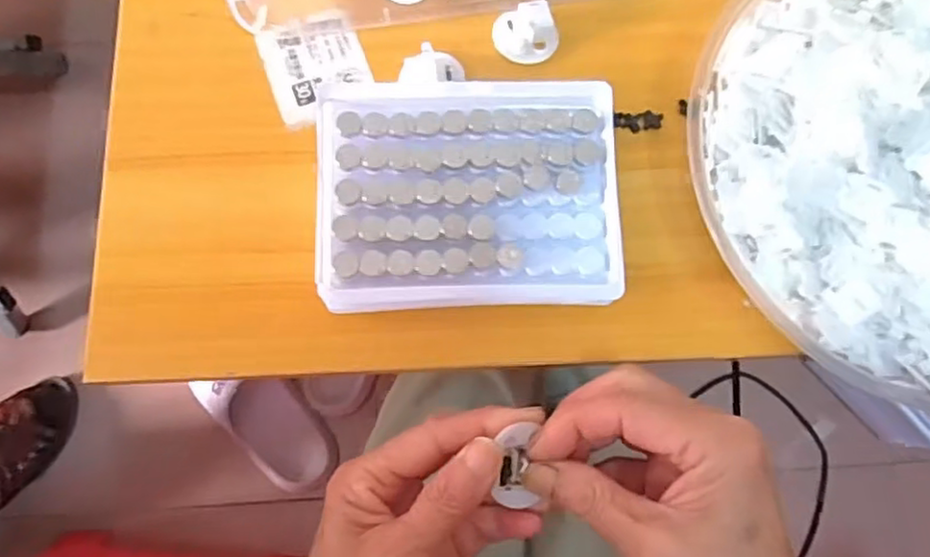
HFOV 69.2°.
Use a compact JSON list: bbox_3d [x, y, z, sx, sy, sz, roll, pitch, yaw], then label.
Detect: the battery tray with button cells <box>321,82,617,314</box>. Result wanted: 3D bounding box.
[{"bbox_3d":[0.002,-0.036,0.305,0.129,0.039,0.100,-1,77,-2],"label":"battery tray with button cells"}]

